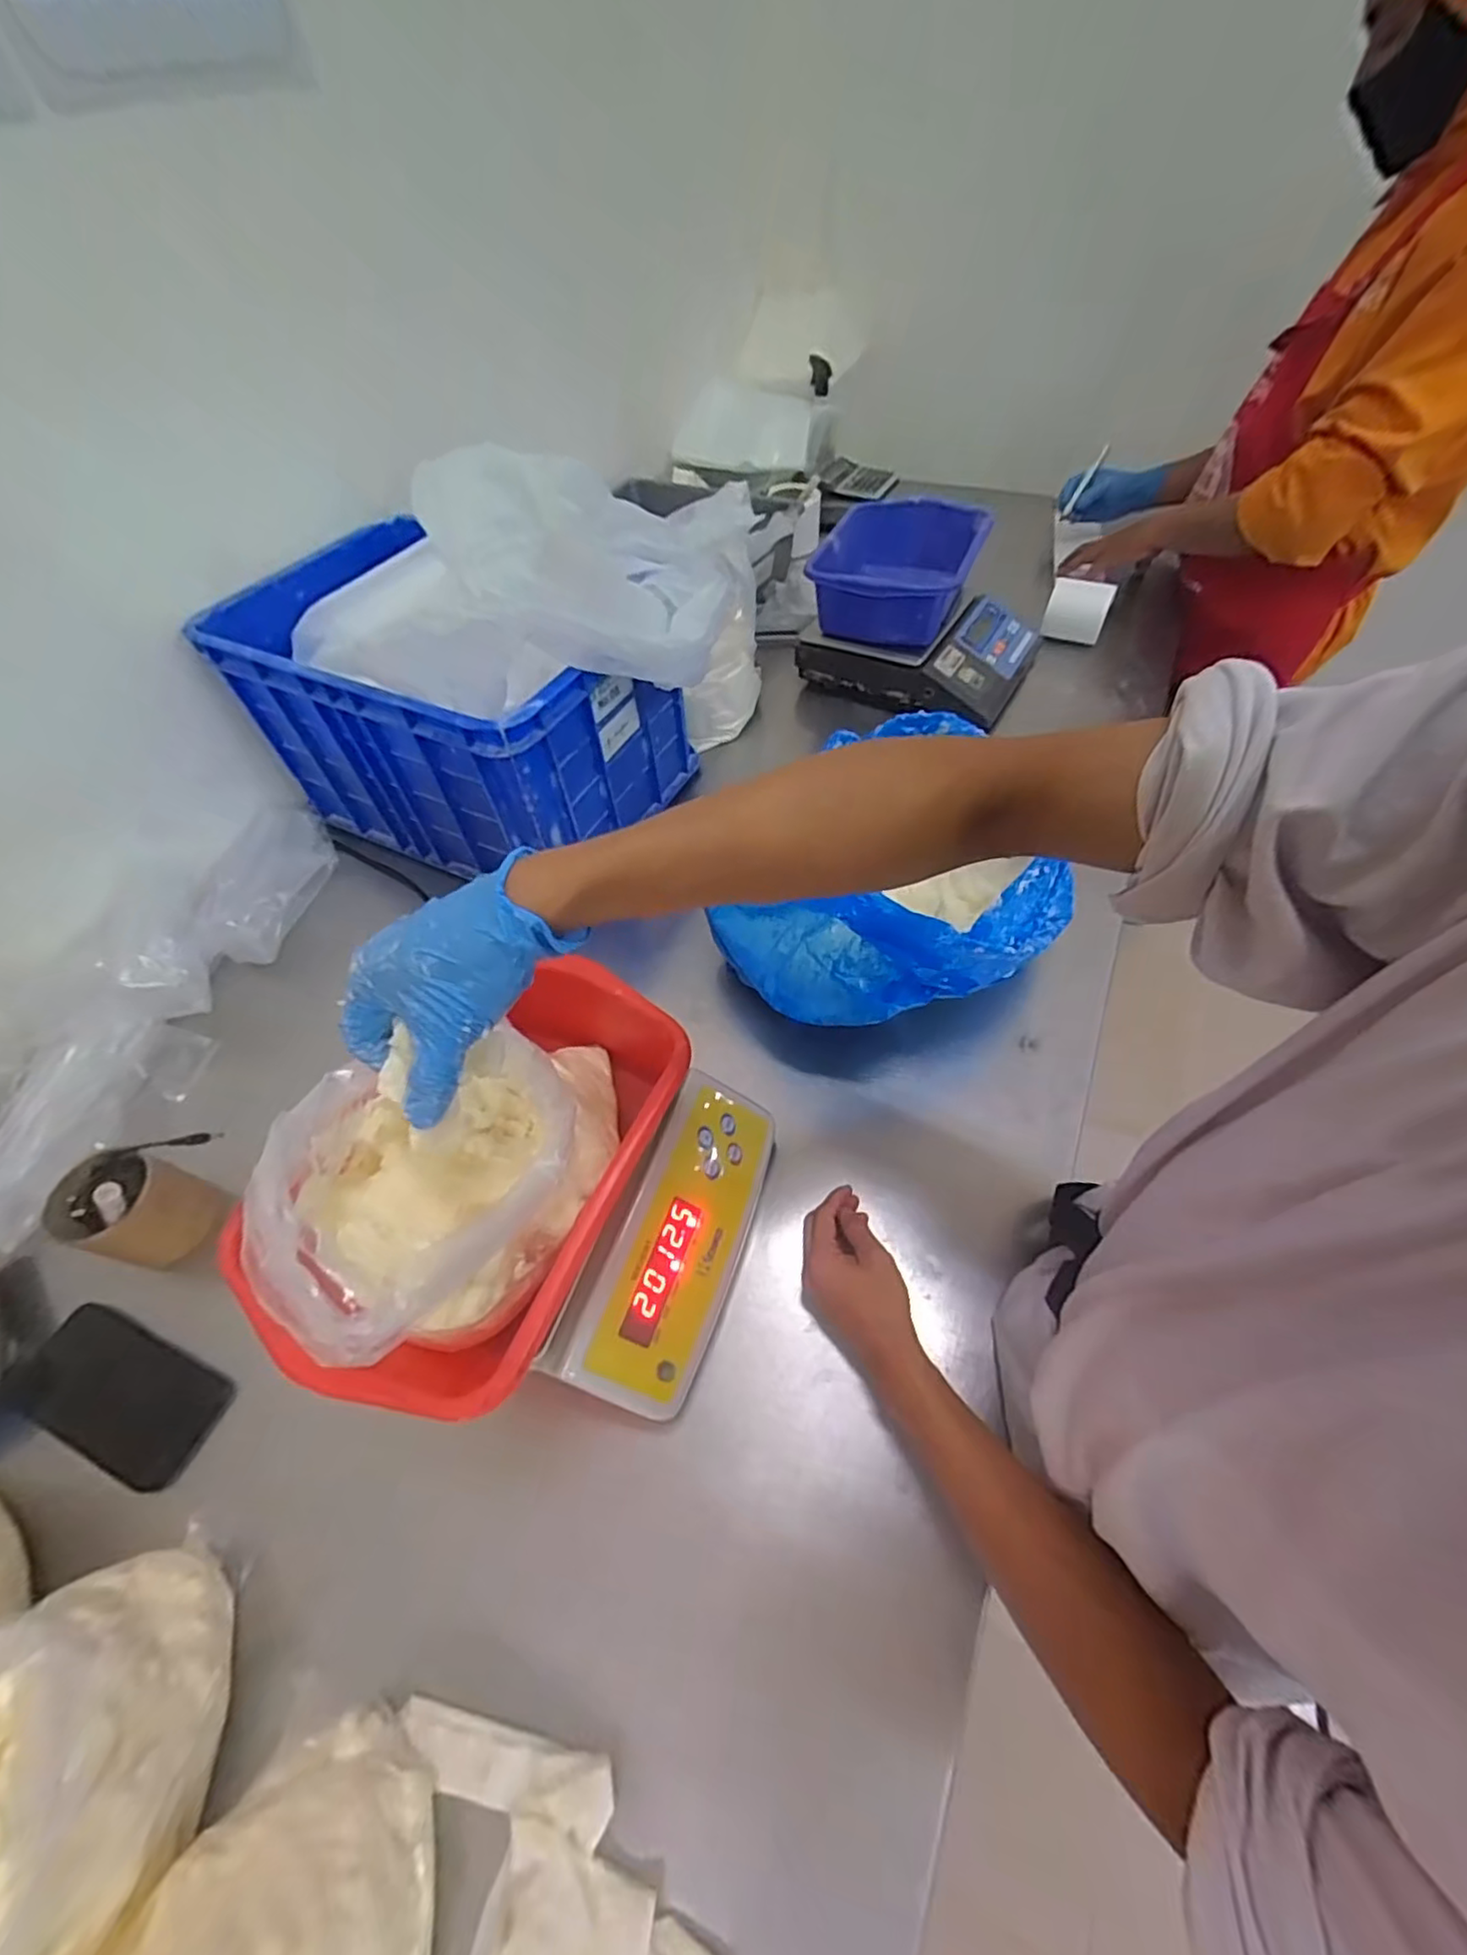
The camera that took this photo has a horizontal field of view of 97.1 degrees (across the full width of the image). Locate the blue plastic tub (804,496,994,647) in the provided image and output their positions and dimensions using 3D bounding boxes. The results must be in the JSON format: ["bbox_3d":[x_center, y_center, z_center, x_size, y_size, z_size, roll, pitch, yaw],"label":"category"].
[{"bbox_3d":[0.236,-0.605,0.977,0.207,0.107,0.280,17,58,15],"label":"blue plastic tub"}]

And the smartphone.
[{"bbox_3d":[-0.502,0.341,0.534,0.174,0.015,0.079,18,58,14],"label":"smartphone"}]

